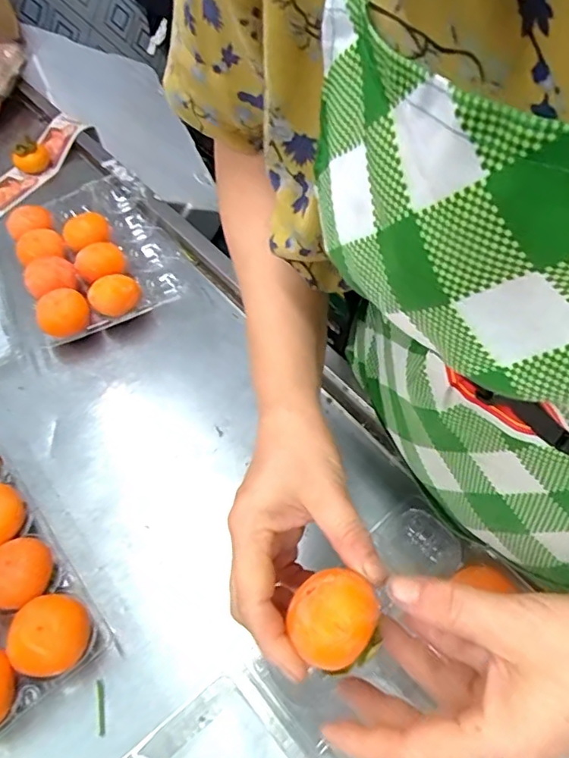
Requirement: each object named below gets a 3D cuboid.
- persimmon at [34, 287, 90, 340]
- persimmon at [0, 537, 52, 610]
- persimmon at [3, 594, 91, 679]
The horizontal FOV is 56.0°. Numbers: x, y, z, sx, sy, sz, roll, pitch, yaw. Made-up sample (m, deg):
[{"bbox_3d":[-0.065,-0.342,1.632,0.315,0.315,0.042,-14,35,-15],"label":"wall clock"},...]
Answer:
[{"bbox_3d":[-0.219,-0.062,0.536,0.048,0.042,0.045,-1,54,2],"label":"persimmon"},{"bbox_3d":[-0.191,0.145,0.393,0.047,0.041,0.046,29,62,22],"label":"persimmon"},{"bbox_3d":[-0.160,0.178,0.368,0.051,0.047,0.050,21,60,18],"label":"persimmon"}]

